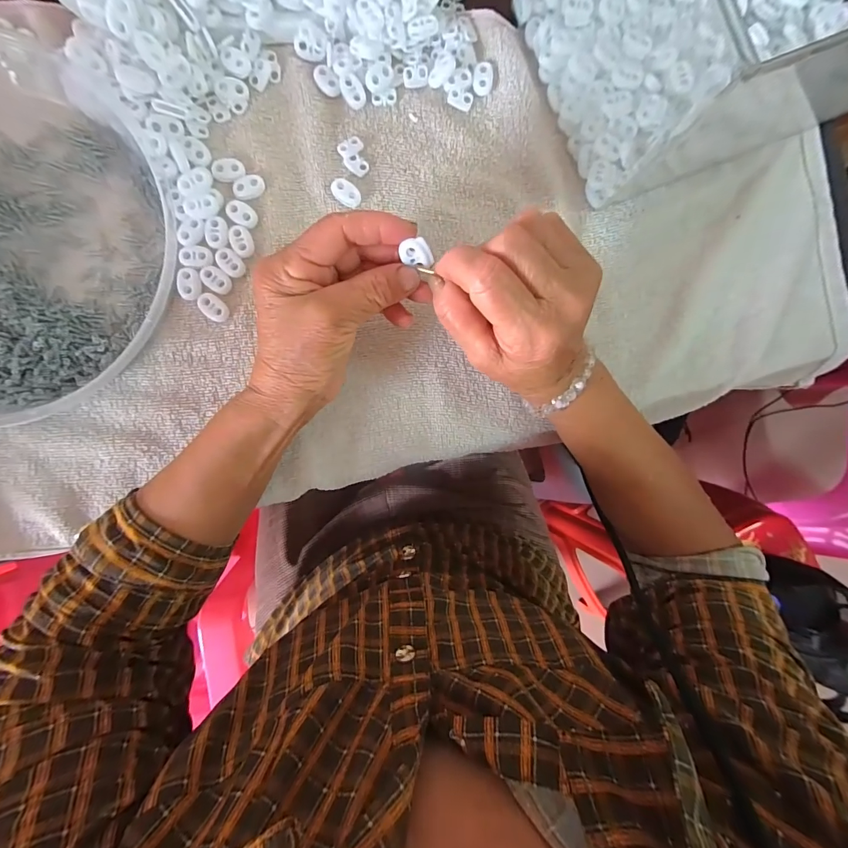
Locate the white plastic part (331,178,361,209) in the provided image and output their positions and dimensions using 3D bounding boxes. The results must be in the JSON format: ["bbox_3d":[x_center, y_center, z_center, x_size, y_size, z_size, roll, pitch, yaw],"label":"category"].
[{"bbox_3d":[-0.056,-0.168,0.283,0.022,0.006,0.014,29,89,-6],"label":"white plastic part"}]

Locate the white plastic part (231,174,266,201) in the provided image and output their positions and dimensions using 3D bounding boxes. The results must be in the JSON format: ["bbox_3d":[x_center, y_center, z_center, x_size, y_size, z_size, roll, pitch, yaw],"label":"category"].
[{"bbox_3d":[-0.124,-0.168,0.276,0.022,0.004,0.015,-32,95,-4],"label":"white plastic part"}]

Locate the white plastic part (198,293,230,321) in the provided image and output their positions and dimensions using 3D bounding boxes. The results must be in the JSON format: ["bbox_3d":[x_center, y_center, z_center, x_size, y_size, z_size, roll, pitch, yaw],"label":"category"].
[{"bbox_3d":[-0.149,-0.083,0.275,0.021,0.005,0.016,32,89,-6],"label":"white plastic part"}]

